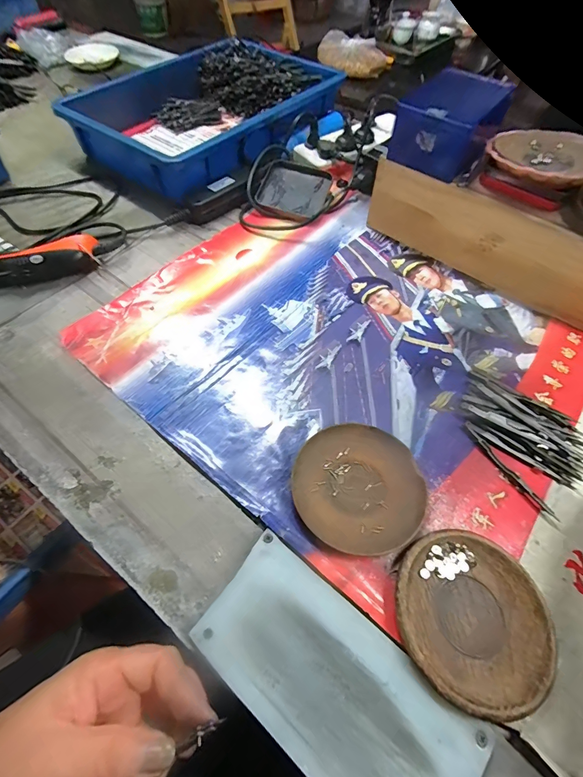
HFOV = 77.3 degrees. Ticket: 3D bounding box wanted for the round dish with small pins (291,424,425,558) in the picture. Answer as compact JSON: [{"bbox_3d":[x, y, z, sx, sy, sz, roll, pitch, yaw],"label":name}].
[{"bbox_3d":[0.060,0.086,0.325,0.112,0.012,0.112,1,56,-2],"label":"round dish with small pins"}]

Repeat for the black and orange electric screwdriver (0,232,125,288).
[{"bbox_3d":[-0.336,-0.156,0.458,0.247,0.042,0.048,-21,60,-16],"label":"black and orange electric screwdriver"}]

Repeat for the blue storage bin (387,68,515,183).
[{"bbox_3d":[0.189,-0.315,0.431,0.097,0.073,0.113,35,63,19],"label":"blue storage bin"}]

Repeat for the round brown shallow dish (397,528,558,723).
[{"bbox_3d":[0.135,0.169,0.273,0.107,0.015,0.111,1,56,-2],"label":"round brown shallow dish"}]

